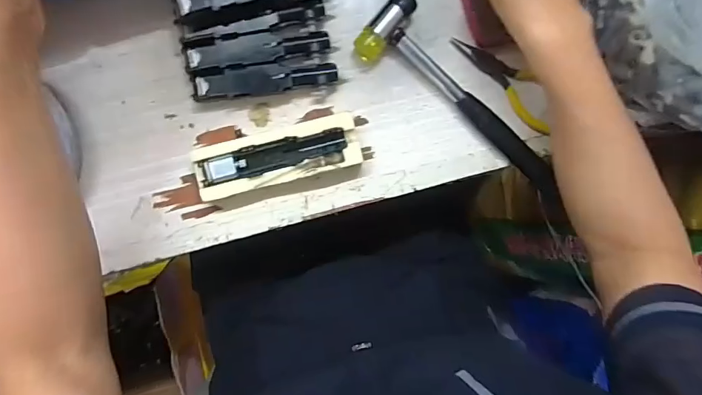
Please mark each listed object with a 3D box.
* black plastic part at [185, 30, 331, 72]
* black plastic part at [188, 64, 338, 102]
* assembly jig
[{"bbox_3d":[-0.077,-0.123,0.353,0.118,0.017,0.026,-6,96,-6],"label":"black plastic part"},{"bbox_3d":[-0.071,-0.099,0.354,0.118,0.022,0.024,-6,96,-6],"label":"black plastic part"},{"bbox_3d":[-0.062,-0.035,0.357,0.136,0.031,0.044,-15,97,-5],"label":"assembly jig"}]

